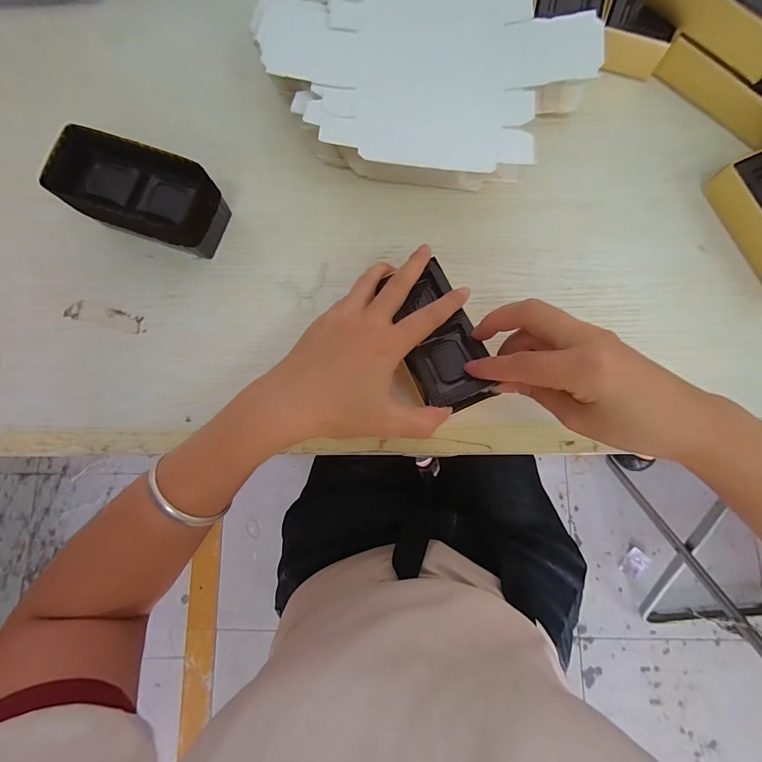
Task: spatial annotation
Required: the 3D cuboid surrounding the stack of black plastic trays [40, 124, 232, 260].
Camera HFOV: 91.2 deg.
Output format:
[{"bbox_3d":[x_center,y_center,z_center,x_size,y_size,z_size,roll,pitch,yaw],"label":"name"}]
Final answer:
[{"bbox_3d":[-0.189,-0.145,0.300,0.119,0.055,0.070,20,82,5],"label":"stack of black plastic trays"}]

